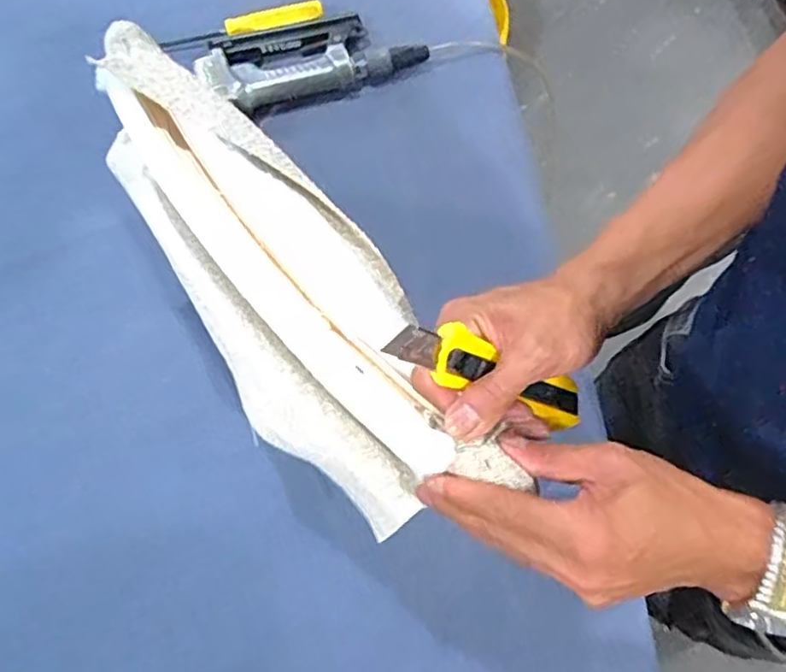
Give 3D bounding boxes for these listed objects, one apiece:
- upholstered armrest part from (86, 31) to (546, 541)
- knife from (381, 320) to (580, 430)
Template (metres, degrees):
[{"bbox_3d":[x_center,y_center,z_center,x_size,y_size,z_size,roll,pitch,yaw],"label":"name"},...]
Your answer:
[{"bbox_3d":[-0.075,-0.039,0.439,0.110,0.099,0.387,-33,75,-16],"label":"upholstered armrest part"},{"bbox_3d":[0.059,0.022,0.379,0.026,0.163,0.019,-32,50,32],"label":"knife"}]

